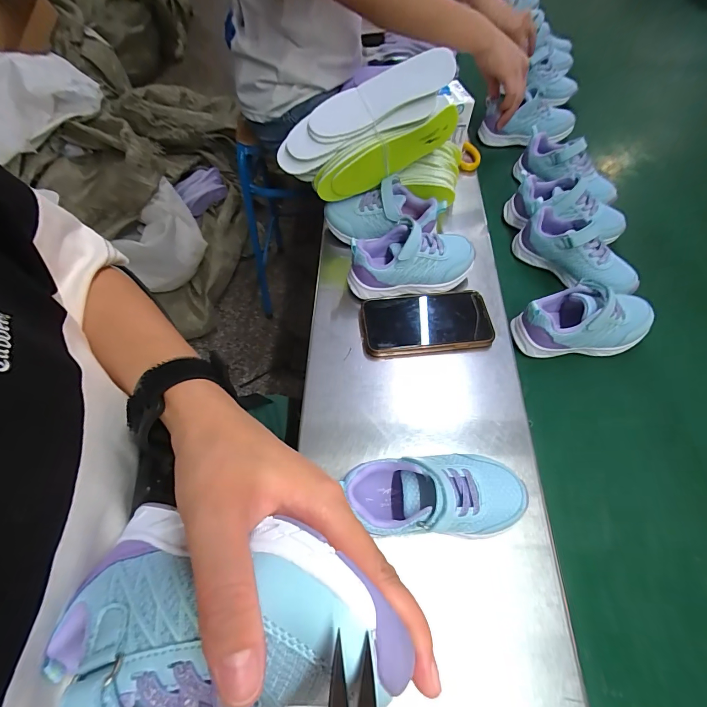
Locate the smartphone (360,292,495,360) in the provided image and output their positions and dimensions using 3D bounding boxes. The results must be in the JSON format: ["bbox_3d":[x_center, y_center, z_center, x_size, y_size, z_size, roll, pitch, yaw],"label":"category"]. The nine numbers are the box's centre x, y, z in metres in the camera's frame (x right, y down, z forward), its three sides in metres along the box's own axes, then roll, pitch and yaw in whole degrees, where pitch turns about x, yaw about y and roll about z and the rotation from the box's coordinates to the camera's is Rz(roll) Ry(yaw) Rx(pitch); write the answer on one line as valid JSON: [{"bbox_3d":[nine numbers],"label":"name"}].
[{"bbox_3d":[0.088,-0.042,0.434,0.152,0.014,0.091,-3,61,-1],"label":"smartphone"}]

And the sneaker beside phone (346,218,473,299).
[{"bbox_3d":[0.074,-0.116,0.450,0.161,0.083,0.066,-8,61,-3],"label":"sneaker beside phone"}]

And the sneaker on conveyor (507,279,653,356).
[{"bbox_3d":[0.279,-0.042,0.424,0.159,0.067,0.064,-2,61,0],"label":"sneaker on conveyor"}]

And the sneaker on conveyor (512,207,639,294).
[{"bbox_3d":[0.304,-0.138,0.480,0.064,0.074,0.157,-39,67,-19],"label":"sneaker on conveyor"}]

